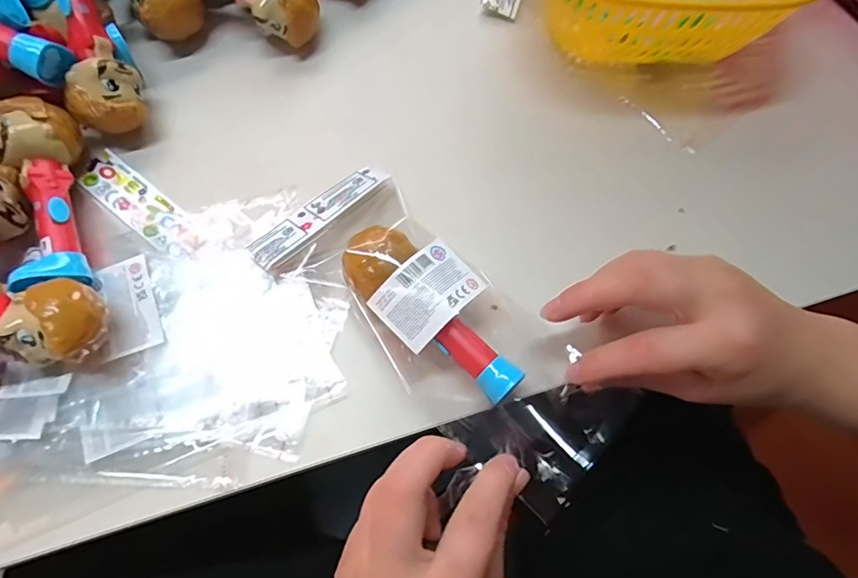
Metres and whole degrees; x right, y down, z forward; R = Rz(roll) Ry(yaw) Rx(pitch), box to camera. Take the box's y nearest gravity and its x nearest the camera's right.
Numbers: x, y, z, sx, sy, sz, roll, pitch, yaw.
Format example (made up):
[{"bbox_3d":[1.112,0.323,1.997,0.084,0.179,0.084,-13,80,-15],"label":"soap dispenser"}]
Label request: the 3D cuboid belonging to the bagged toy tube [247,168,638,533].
[{"bbox_3d":[-0.003,0.013,0.282,0.215,0.044,0.095,43,73,11],"label":"bagged toy tube"}]

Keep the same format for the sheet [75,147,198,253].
[{"bbox_3d":[-0.186,-0.054,0.321,0.096,0.004,0.028,38,72,11],"label":"sheet"}]

